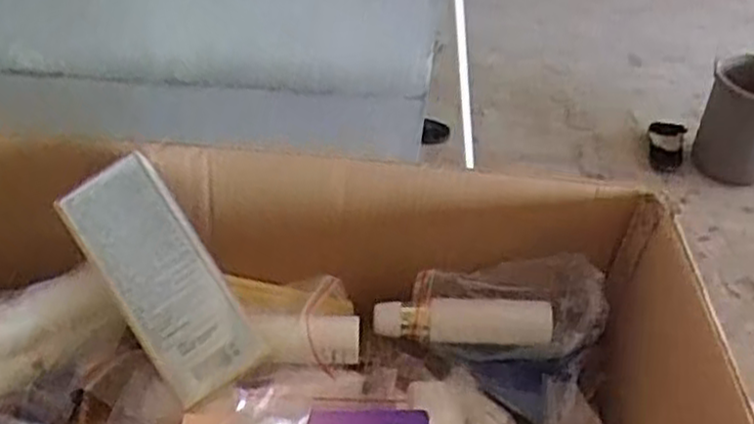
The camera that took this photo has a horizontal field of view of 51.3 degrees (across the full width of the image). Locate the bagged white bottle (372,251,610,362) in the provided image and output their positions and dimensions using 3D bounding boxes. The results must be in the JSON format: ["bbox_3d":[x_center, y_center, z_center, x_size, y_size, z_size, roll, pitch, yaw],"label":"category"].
[{"bbox_3d":[0.106,0.092,0.765,0.226,0.100,0.065,-7,37,15],"label":"bagged white bottle"}]

